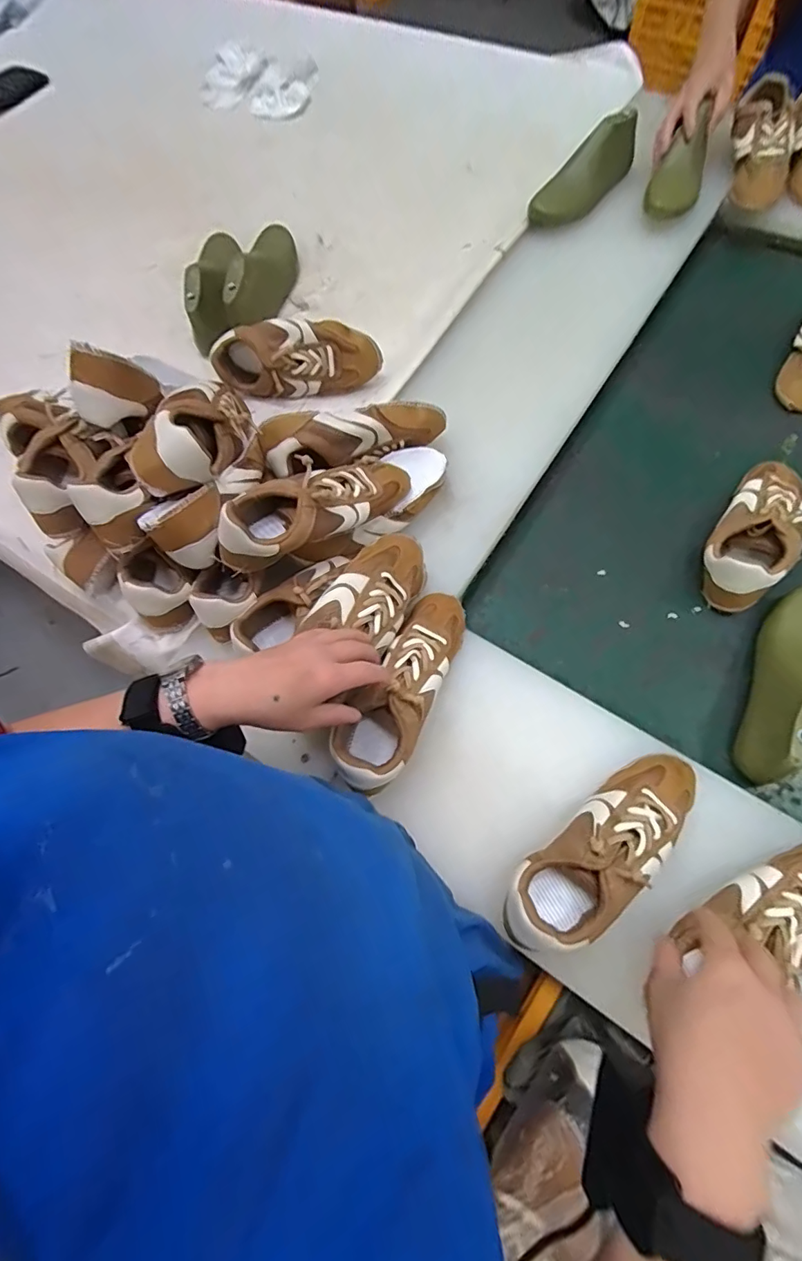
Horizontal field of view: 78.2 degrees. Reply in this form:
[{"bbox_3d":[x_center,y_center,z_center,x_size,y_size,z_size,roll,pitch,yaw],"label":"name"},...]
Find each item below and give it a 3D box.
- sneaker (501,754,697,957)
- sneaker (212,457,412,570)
[{"bbox_3d":[0.184,0.191,0.433,0.216,0.068,0.071,-37,70,-9],"label":"sneaker"},{"bbox_3d":[-0.085,-0.137,0.530,0.228,0.075,0.083,-28,68,-23],"label":"sneaker"}]

